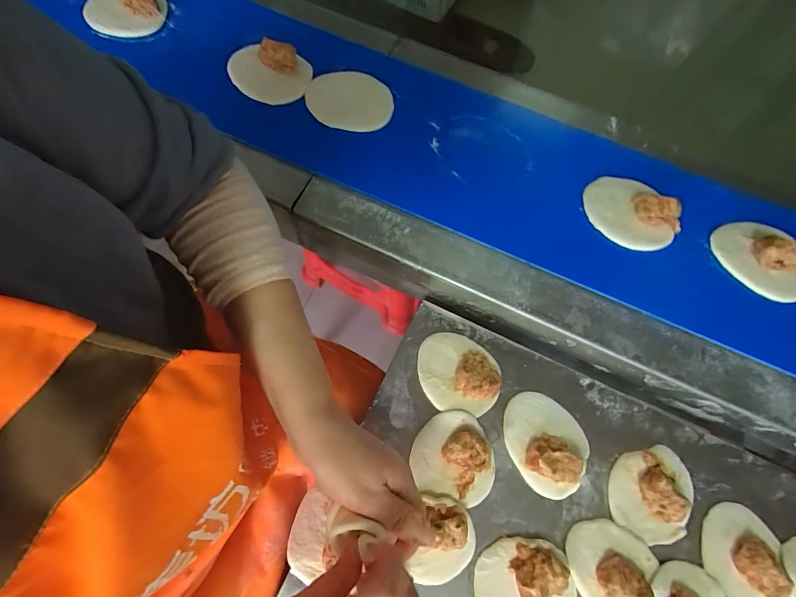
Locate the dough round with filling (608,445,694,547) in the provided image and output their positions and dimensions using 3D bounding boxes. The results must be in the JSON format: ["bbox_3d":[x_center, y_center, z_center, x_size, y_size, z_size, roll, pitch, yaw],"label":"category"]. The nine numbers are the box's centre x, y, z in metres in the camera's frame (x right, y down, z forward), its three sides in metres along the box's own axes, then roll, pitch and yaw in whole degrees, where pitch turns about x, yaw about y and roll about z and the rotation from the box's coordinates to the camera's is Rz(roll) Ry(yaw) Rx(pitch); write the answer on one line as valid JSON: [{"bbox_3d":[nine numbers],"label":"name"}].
[{"bbox_3d":[0.262,0.197,0.391,0.076,0.031,0.091,23,75,5],"label":"dough round with filling"}]

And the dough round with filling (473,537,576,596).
[{"bbox_3d":[0.124,0.276,0.366,0.095,0.029,0.080,6,74,0],"label":"dough round with filling"}]

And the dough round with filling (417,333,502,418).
[{"bbox_3d":[0.066,0.080,0.420,0.086,0.031,0.082,0,74,-2],"label":"dough round with filling"}]

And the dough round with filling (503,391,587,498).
[{"bbox_3d":[0.158,0.151,0.403,0.077,0.029,0.102,-28,77,-9],"label":"dough round with filling"}]

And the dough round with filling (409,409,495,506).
[{"bbox_3d":[0.059,0.162,0.398,0.085,0.026,0.084,0,74,-2],"label":"dough round with filling"}]

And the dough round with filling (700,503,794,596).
[{"bbox_3d":[0.342,0.259,0.375,0.069,0.028,0.099,13,74,2],"label":"dough round with filling"}]

